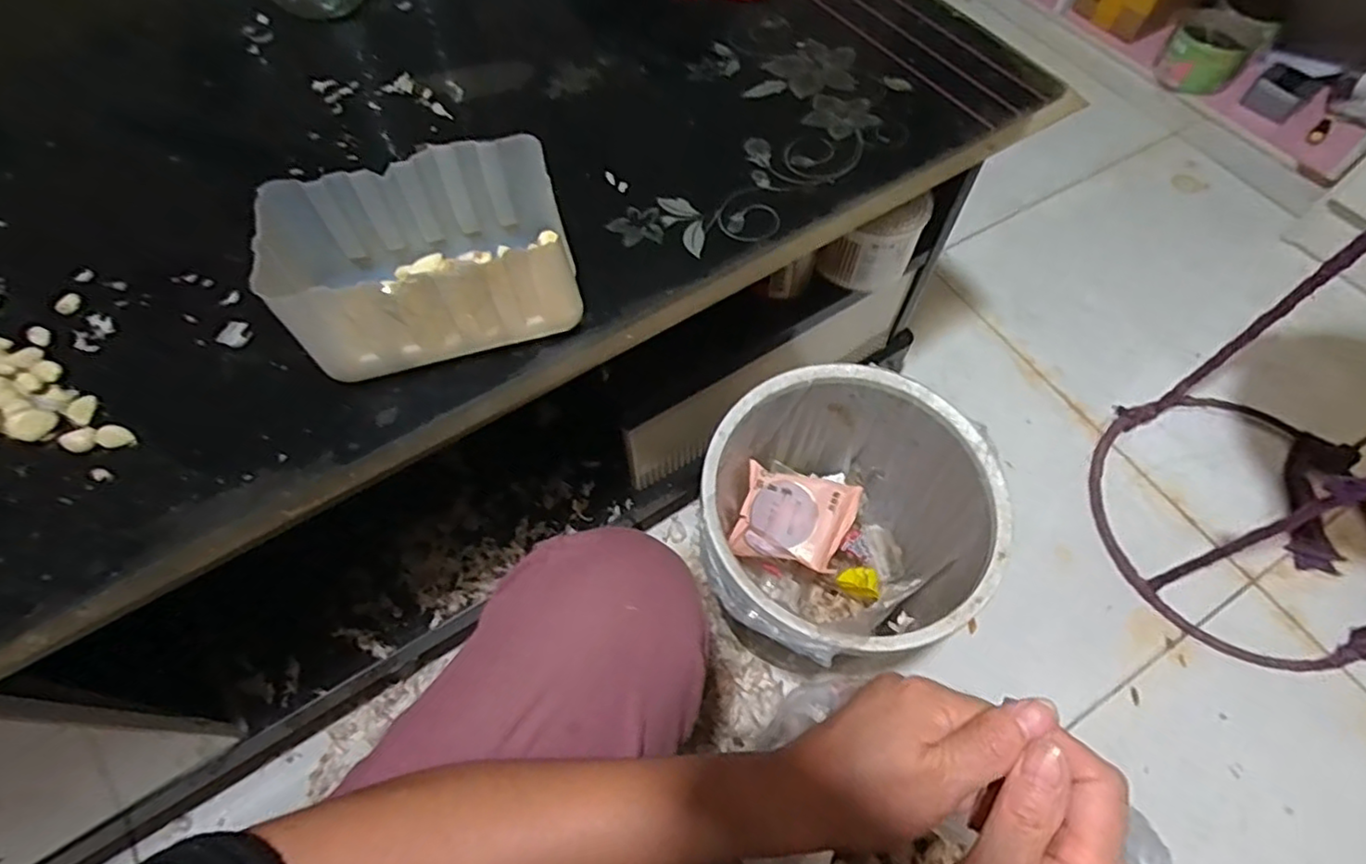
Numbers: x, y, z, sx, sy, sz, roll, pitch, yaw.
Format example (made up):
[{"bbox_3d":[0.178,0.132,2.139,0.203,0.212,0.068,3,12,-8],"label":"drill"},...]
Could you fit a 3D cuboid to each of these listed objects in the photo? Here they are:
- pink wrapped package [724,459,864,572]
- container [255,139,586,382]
[{"bbox_3d":[0.106,0.084,0.630,0.107,0.040,0.089,13,77,21],"label":"pink wrapped package"},{"bbox_3d":[-0.148,-0.095,0.394,0.155,0.086,0.099,-14,62,-8],"label":"container"}]

